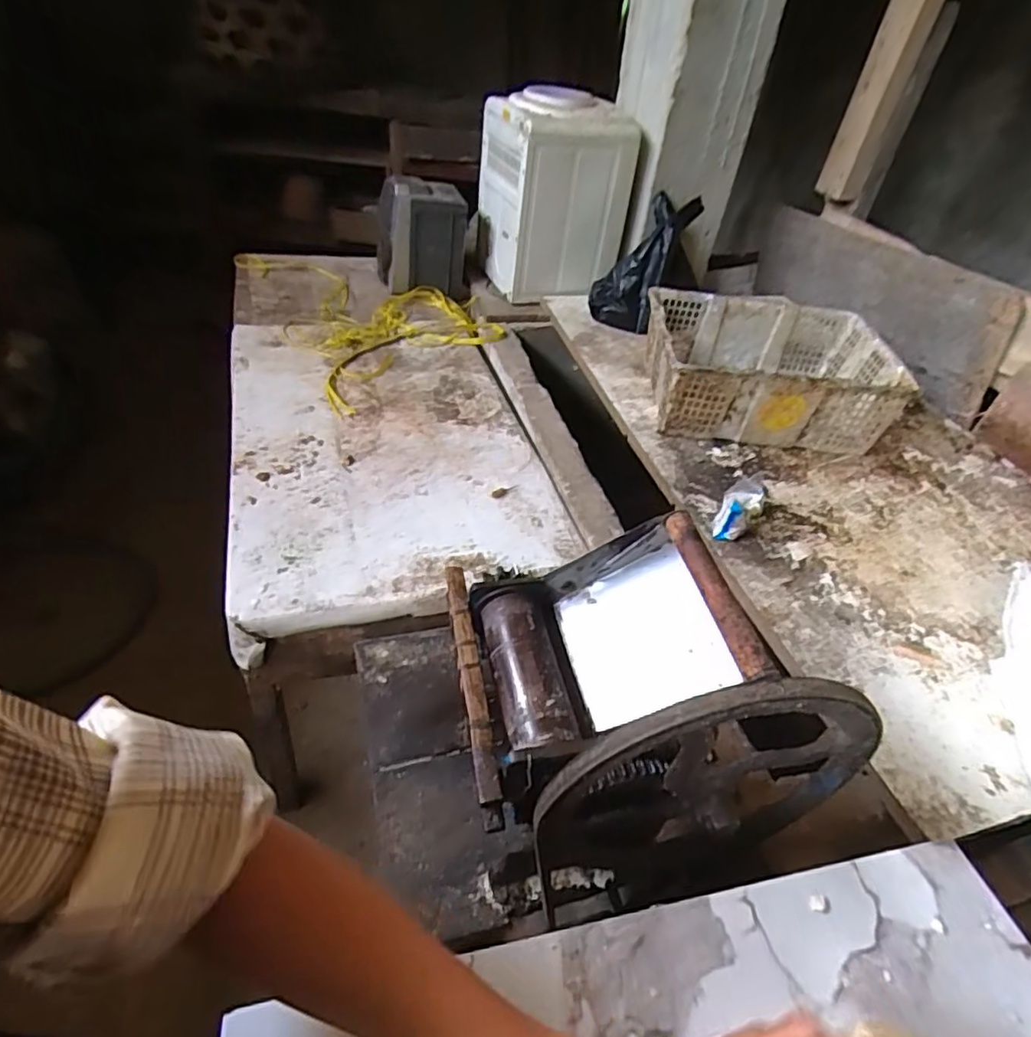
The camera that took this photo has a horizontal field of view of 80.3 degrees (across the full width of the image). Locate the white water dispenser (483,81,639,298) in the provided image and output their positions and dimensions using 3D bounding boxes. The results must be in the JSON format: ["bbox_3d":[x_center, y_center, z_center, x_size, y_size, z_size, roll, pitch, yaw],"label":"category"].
[{"bbox_3d":[0.097,-0.855,1.656,0.342,0.462,0.322,-3,43,-12],"label":"white water dispenser"}]

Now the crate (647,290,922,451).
[{"bbox_3d":[0.509,-0.308,1.279,0.470,0.164,0.342,5,42,-3],"label":"crate"}]

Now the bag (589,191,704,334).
[{"bbox_3d":[0.305,-0.640,1.506,0.113,0.344,0.182,13,25,-47],"label":"bag"}]

